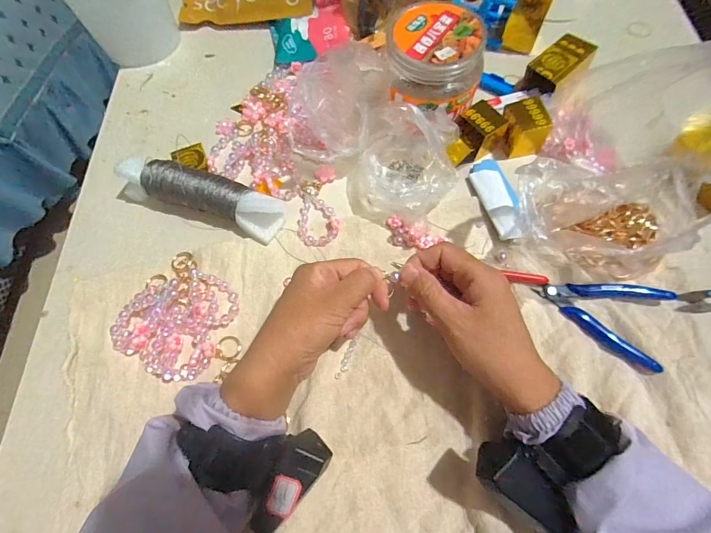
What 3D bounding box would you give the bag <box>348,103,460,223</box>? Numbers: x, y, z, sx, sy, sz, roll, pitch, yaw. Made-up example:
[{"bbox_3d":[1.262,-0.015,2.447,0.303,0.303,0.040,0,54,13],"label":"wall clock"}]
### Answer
[{"bbox_3d":[0.047,-0.109,0.380,0.106,0.072,0.102,5,69,3],"label":"bag"}]

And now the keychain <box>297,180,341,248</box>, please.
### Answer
[{"bbox_3d":[-0.041,-0.061,0.398,0.044,0.009,0.082,-5,69,0],"label":"keychain"}]

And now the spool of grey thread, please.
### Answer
[{"bbox_3d":[-0.168,-0.077,0.392,0.187,0.039,0.046,19,71,8],"label":"spool of grey thread"}]

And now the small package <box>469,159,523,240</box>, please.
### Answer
[{"bbox_3d":[0.153,-0.075,0.394,0.031,0.021,0.104,-10,69,-2],"label":"small package"}]

